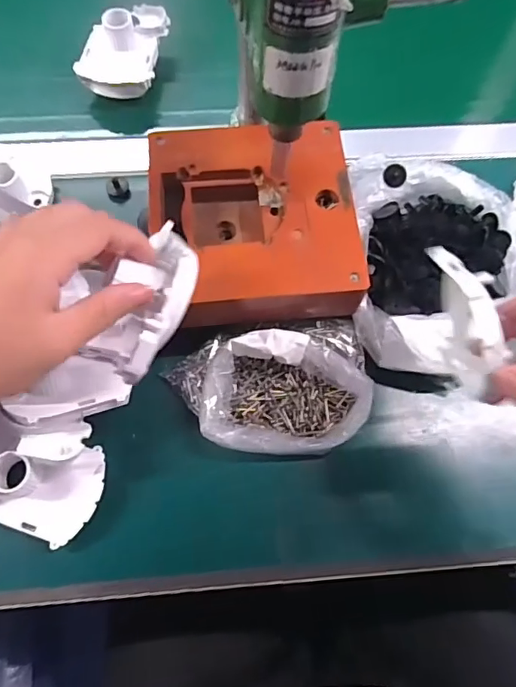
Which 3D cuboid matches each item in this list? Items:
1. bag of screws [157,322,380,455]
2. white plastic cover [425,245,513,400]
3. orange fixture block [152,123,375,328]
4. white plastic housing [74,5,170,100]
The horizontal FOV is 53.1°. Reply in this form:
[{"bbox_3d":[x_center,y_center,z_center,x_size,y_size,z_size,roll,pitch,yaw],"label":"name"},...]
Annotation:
[{"bbox_3d":[0.011,0.029,0.379,0.142,0.040,0.098,-4,68,-4],"label":"bag of screws"},{"bbox_3d":[0.105,-0.020,0.262,0.019,0.028,0.094,0,57,-2],"label":"white plastic cover"},{"bbox_3d":[-0.004,-0.088,0.405,0.153,0.065,0.155,-8,69,-5],"label":"orange fixture block"},{"bbox_3d":[-0.129,-0.284,0.492,0.070,0.036,0.092,10,68,2],"label":"white plastic housing"}]

